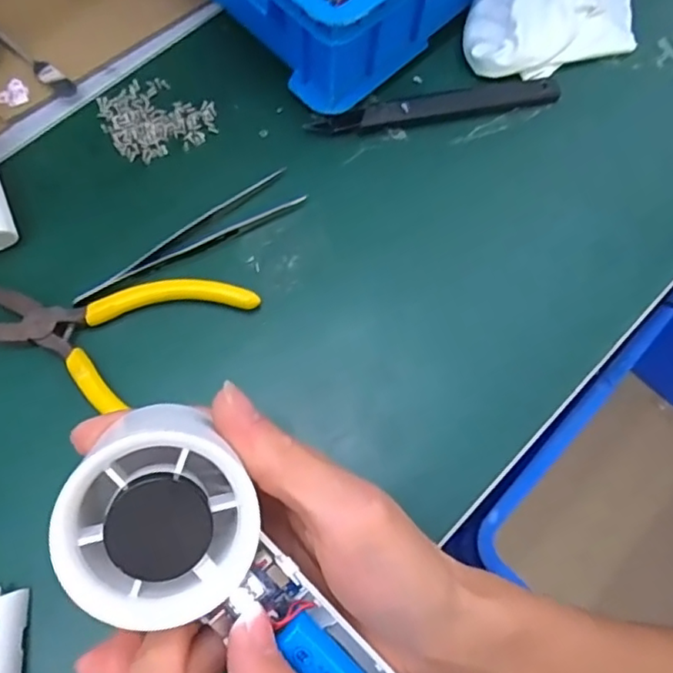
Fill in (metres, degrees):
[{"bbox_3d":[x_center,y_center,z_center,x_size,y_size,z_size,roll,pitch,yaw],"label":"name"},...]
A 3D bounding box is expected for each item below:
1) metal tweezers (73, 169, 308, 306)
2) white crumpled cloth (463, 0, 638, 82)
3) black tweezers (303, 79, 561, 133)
[{"bbox_3d":[-0.076,-0.053,0.309,0.124,0.006,0.023,-30,75,-12],"label":"metal tweezers"},{"bbox_3d":[0.134,-0.195,0.358,0.082,0.026,0.127,41,74,11],"label":"white crumpled cloth"},{"bbox_3d":[0.056,-0.131,0.340,0.142,0.008,0.019,-11,72,-6],"label":"black tweezers"}]

